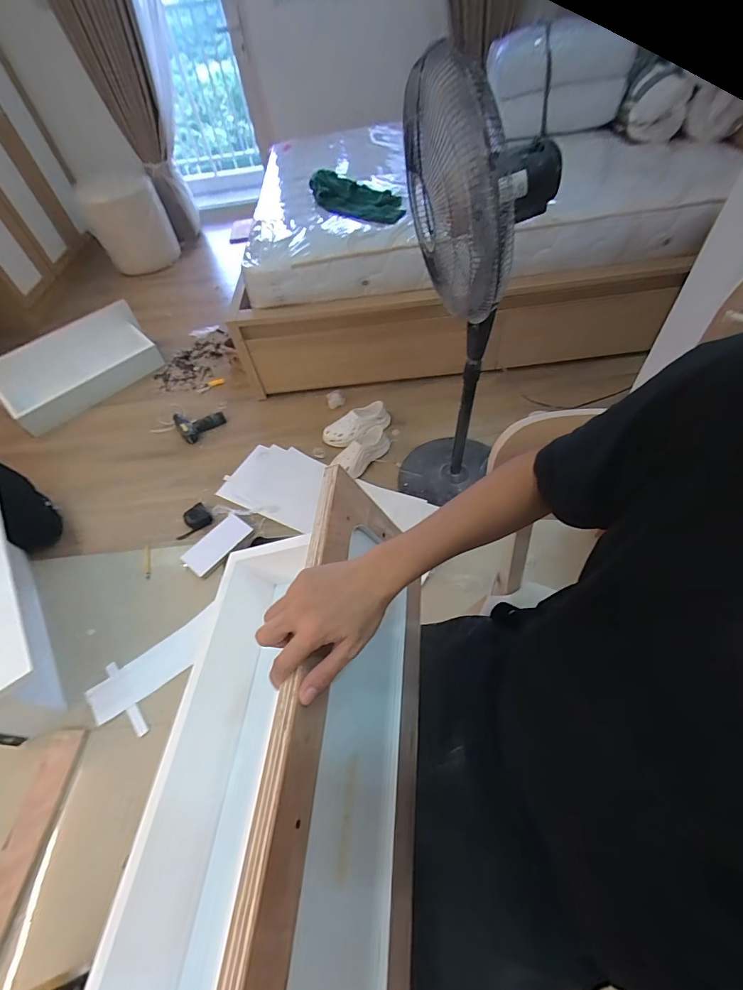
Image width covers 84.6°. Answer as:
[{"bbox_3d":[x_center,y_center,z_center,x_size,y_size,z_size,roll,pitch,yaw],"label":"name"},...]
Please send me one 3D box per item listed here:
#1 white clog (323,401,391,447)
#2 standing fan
[{"bbox_3d":[-0.048,-0.269,1.590,0.271,0.084,0.109,-32,56,-16],"label":"white clog"},{"bbox_3d":[0.206,-0.339,1.000,0.271,1.016,0.349,6,55,12],"label":"standing fan"}]

